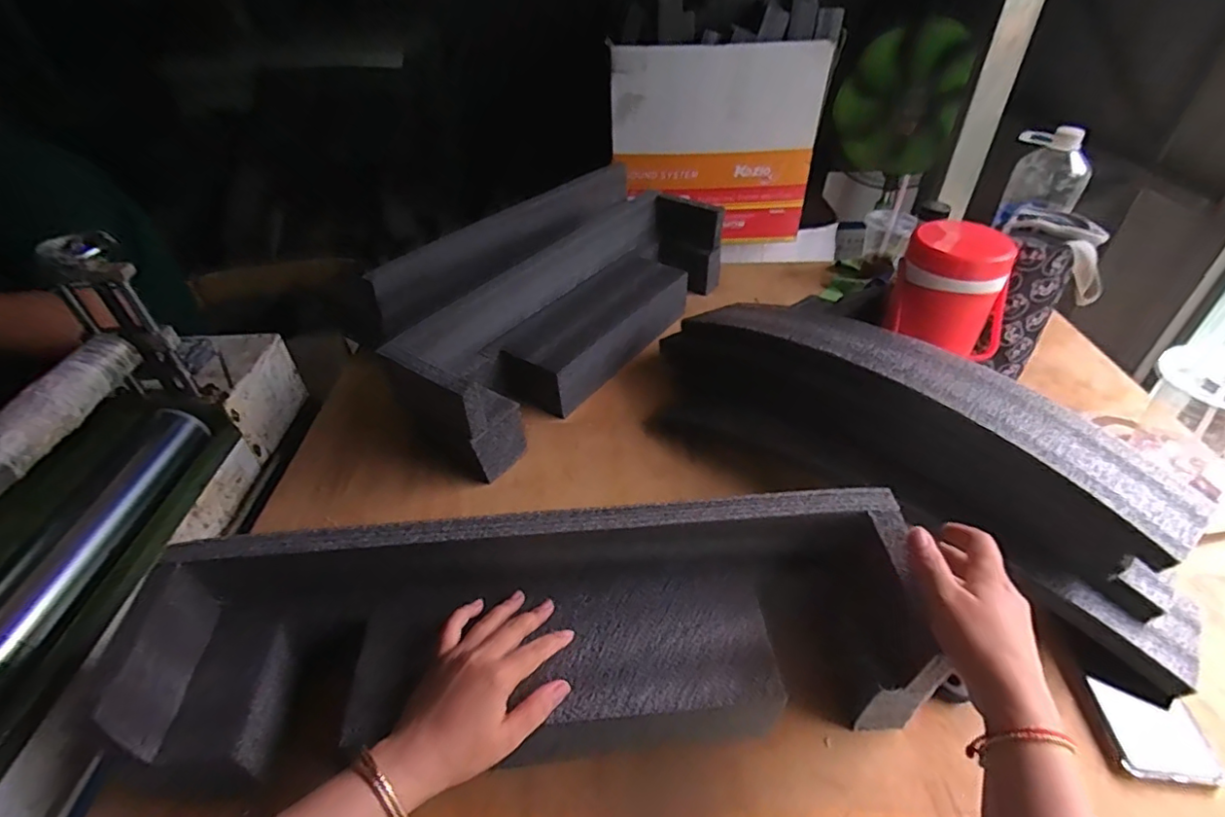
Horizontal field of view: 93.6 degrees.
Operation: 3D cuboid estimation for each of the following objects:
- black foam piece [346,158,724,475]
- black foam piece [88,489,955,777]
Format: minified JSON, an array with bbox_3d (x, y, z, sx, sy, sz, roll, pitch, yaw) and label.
[{"bbox_3d":[-0.100,-0.188,0.937,0.306,0.146,0.617,25,48,29],"label":"black foam piece"},{"bbox_3d":[-0.062,0.196,0.497,0.609,0.153,0.151,-4,41,-4],"label":"black foam piece"}]

